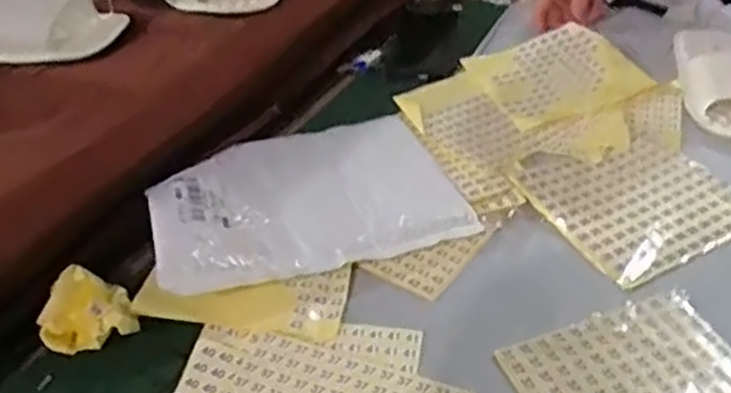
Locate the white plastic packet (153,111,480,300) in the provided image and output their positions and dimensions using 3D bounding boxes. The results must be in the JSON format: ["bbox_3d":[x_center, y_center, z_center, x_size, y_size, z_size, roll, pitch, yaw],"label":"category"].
[{"bbox_3d":[-0.057,-0.004,0.672,0.266,0.066,0.198,-16,38,-13],"label":"white plastic packet"}]

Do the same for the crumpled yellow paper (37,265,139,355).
[{"bbox_3d":[-0.216,0.095,0.578,0.068,0.046,0.072,-23,40,-22],"label":"crumpled yellow paper"}]

